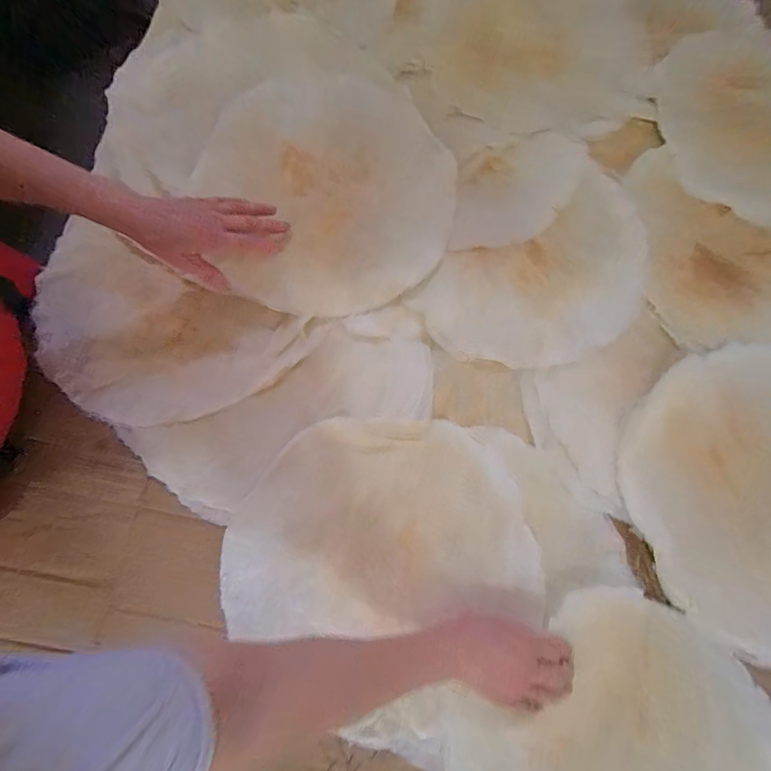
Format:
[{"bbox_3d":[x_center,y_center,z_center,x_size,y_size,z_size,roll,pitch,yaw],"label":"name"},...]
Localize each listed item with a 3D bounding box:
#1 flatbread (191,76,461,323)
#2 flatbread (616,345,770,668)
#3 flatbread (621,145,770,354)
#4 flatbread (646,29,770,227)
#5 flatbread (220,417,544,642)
[{"bbox_3d":[-0.074,-0.263,0.495,0.318,0.041,0.346,0,80,1],"label":"flatbread"},{"bbox_3d":[0.432,0.121,0.429,0.282,0.032,0.320,-22,80,-3],"label":"flatbread"},{"bbox_3d":[0.468,-0.170,0.489,0.290,0.020,0.267,0,80,1],"label":"flatbread"},{"bbox_3d":[0.530,-0.370,0.536,0.294,0.012,0.294,0,80,1],"label":"flatbread"},{"bbox_3d":[-0.008,0.163,0.448,0.343,0.024,0.256,-2,80,1],"label":"flatbread"}]

